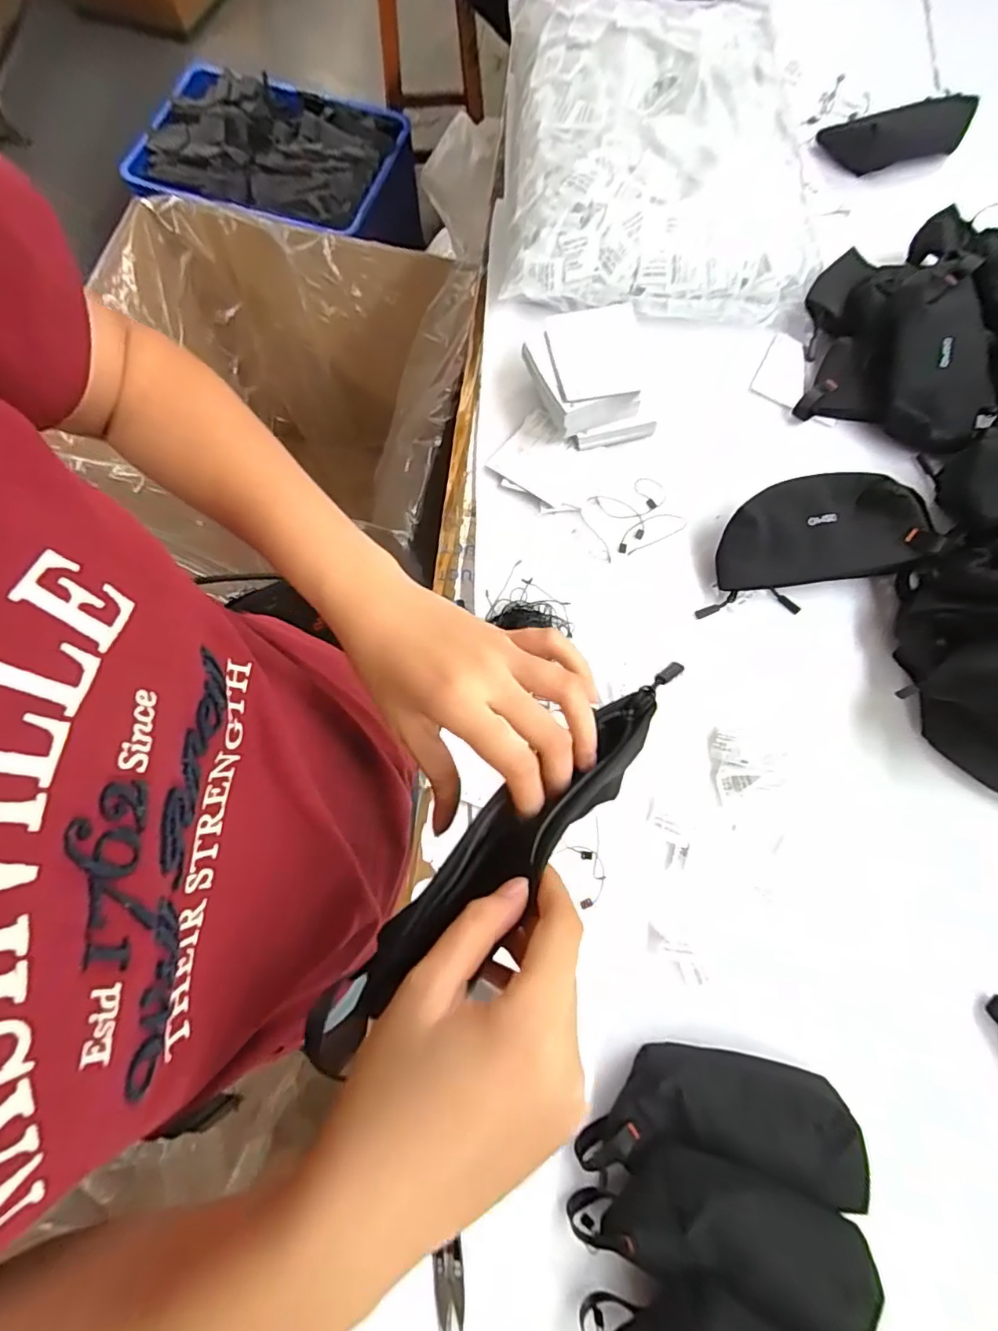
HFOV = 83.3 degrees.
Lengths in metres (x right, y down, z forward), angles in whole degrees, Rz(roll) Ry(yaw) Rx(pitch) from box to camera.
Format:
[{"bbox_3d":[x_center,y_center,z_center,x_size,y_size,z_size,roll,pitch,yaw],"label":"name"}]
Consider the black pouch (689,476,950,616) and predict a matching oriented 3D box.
[{"bbox_3d":[0.314,-0.124,0.554,0.215,0.060,0.128,-1,74,-2],"label":"black pouch"}]

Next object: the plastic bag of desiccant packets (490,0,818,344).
[{"bbox_3d":[0.189,-0.608,0.667,0.365,0.090,0.426,3,74,0],"label":"plastic bag of desiccant packets"}]

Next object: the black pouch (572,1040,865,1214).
[{"bbox_3d":[0.171,0.349,0.434,0.211,0.044,0.088,8,74,1],"label":"black pouch"}]

